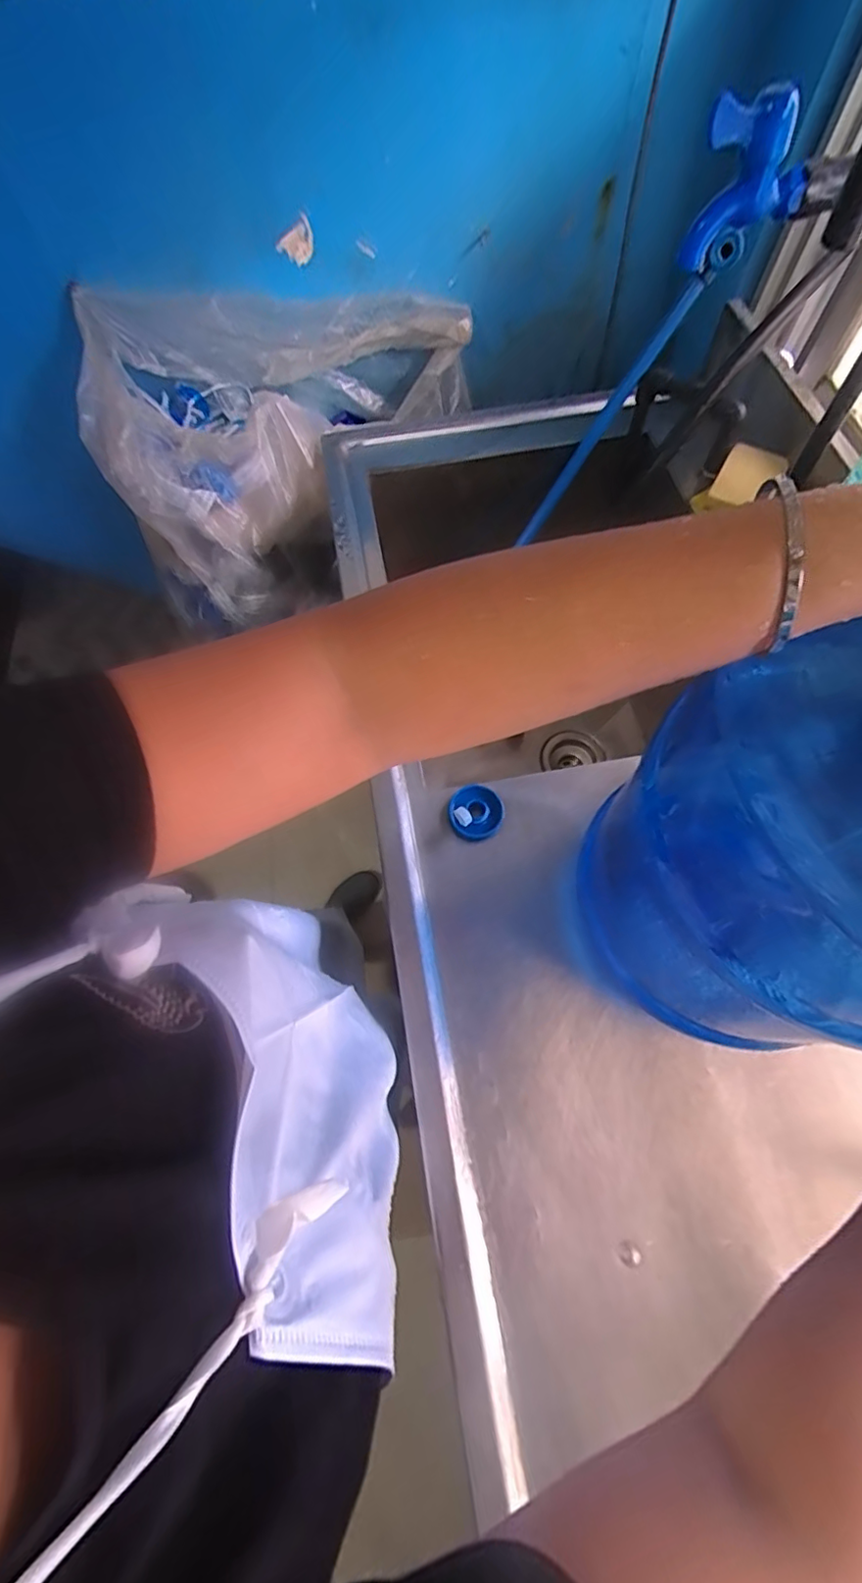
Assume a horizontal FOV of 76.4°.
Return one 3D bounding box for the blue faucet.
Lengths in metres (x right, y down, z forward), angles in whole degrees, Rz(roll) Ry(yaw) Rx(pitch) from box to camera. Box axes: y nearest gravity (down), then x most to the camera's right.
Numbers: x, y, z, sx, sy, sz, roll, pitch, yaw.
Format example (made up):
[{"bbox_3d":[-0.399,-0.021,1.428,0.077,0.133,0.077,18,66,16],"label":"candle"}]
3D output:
[{"bbox_3d":[0.219,-0.419,0.378,0.073,0.079,0.031,-7,67,-2],"label":"blue faucet"}]

